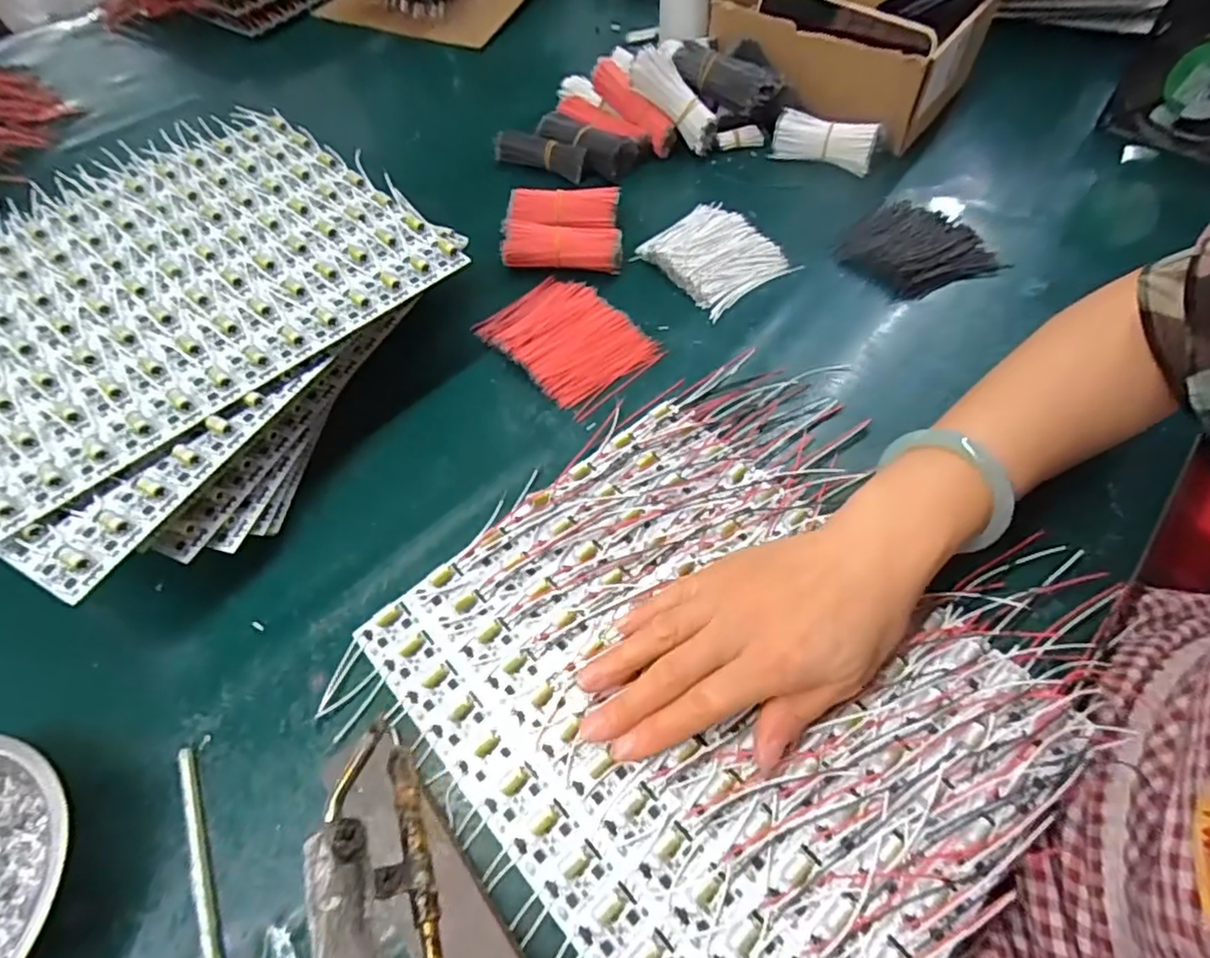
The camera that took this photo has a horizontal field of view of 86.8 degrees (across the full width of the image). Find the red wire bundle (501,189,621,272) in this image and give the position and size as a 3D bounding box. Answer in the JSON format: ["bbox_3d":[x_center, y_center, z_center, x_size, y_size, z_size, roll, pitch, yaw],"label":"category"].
[{"bbox_3d":[-0.032,-0.203,0.517,0.093,0.028,0.071,3,56,5],"label":"red wire bundle"}]

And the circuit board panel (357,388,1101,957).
[{"bbox_3d":[0.060,0.093,0.330,0.263,0.009,0.286,-37,62,-21],"label":"circuit board panel"}]

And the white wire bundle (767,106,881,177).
[{"bbox_3d":[0.193,-0.297,0.564,0.088,0.042,0.029,26,61,18],"label":"white wire bundle"}]

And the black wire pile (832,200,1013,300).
[{"bbox_3d":[0.241,-0.184,0.507,0.095,0.015,0.106,-29,59,-16],"label":"black wire pile"}]

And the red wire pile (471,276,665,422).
[{"bbox_3d":[-0.028,-0.104,0.468,0.087,0.012,0.123,-39,63,-22],"label":"red wire pile"}]

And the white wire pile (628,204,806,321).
[{"bbox_3d":[0.088,-0.182,0.514,0.088,0.015,0.098,-33,61,-19],"label":"white wire pile"}]

